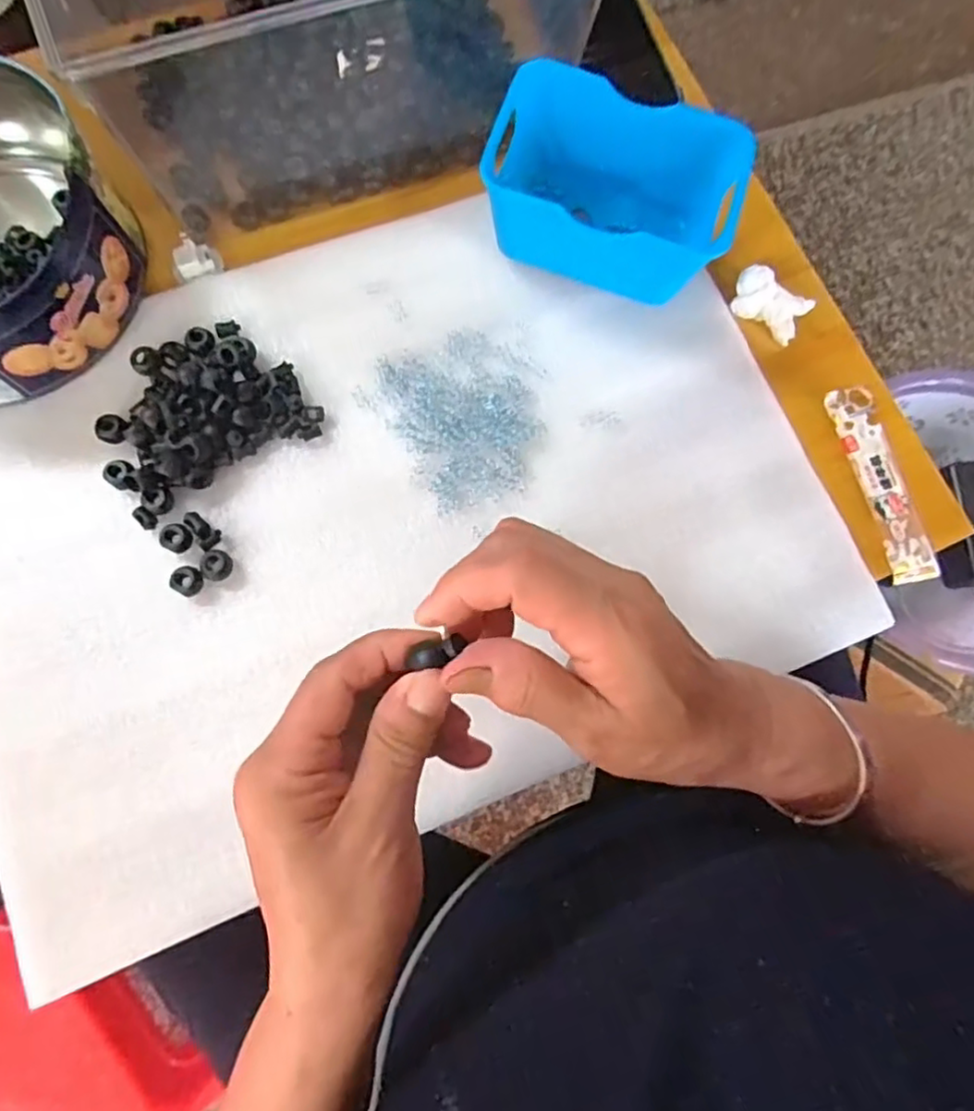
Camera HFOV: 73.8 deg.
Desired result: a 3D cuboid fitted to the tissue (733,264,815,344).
[{"bbox_3d":[0.194,-0.173,0.444,0.051,0.015,0.033,32,77,5],"label":"tissue"}]

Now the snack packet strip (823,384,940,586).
[{"bbox_3d":[0.258,-0.049,0.422,0.028,0.010,0.133,-15,78,-6],"label":"snack packet strip"}]

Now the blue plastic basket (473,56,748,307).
[{"bbox_3d":[0.077,-0.229,0.409,0.154,0.063,0.108,24,77,3],"label":"blue plastic basket"}]

